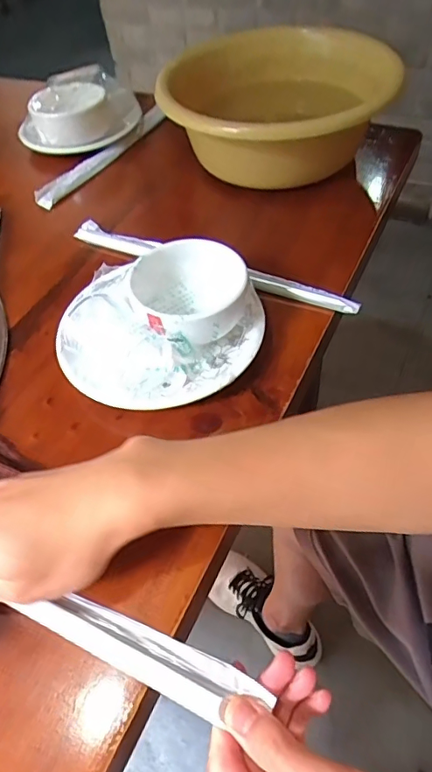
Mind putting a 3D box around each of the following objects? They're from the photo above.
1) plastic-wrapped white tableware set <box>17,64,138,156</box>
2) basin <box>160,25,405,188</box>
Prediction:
[{"bbox_3d":[-0.164,-0.345,0.614,0.123,0.060,0.131,15,56,16],"label":"plastic-wrapped white tableware set"},{"bbox_3d":[0.068,-0.305,0.559,0.249,0.109,0.248,-1,53,5],"label":"basin"}]

